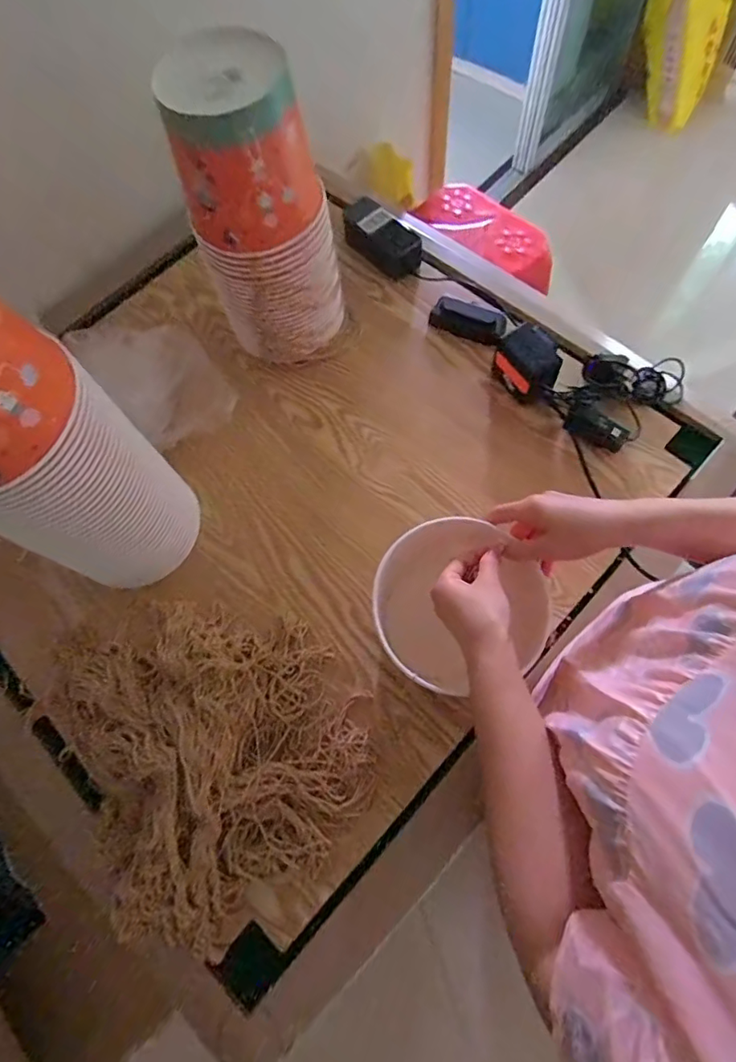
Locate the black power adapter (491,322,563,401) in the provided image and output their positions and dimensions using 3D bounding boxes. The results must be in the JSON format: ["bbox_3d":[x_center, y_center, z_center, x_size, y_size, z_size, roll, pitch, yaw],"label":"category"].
[{"bbox_3d":[0.209,-0.215,0.676,0.054,0.072,0.084,-36,72,-11],"label":"black power adapter"}]

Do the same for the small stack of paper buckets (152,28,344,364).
[{"bbox_3d":[-0.120,-0.356,0.617,0.154,0.313,0.135,-12,69,-2],"label":"small stack of paper buckets"}]

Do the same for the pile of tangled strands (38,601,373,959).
[{"bbox_3d":[-0.168,0.207,0.541,0.283,0.059,0.341,-35,71,-10],"label":"pile of tangled strands"}]

